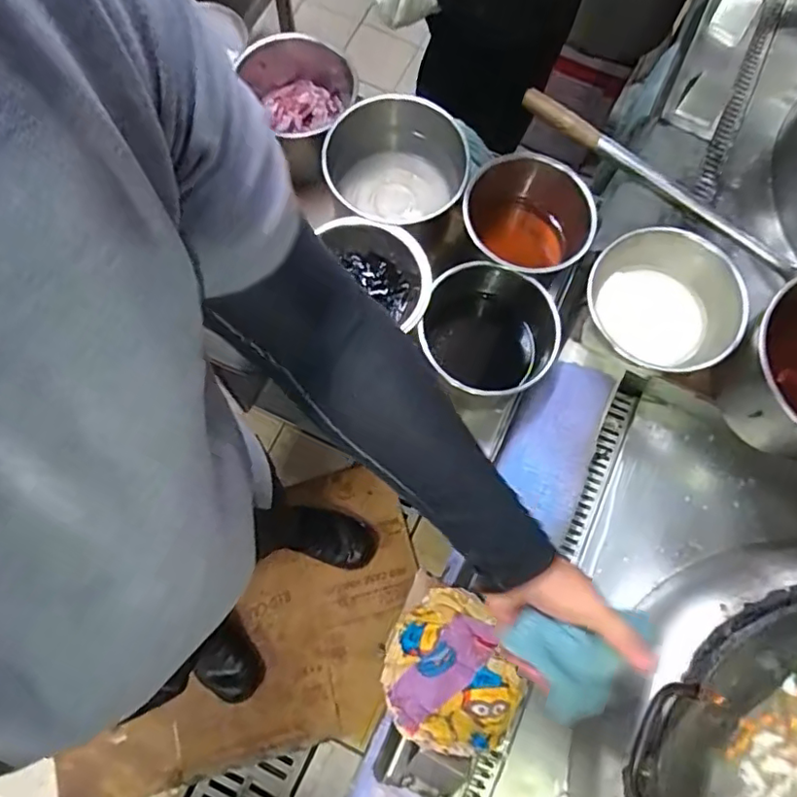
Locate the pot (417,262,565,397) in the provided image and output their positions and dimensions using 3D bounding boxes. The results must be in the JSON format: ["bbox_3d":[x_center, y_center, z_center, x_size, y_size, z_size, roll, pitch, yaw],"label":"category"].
[{"bbox_3d":[0.104,-0.067,0.720,0.153,0.139,0.166,0,73,-1],"label":"pot"}]

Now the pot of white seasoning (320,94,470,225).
[{"bbox_3d":[-0.002,-0.272,0.735,0.174,0.123,0.154,-21,75,-7],"label":"pot of white seasoning"}]

